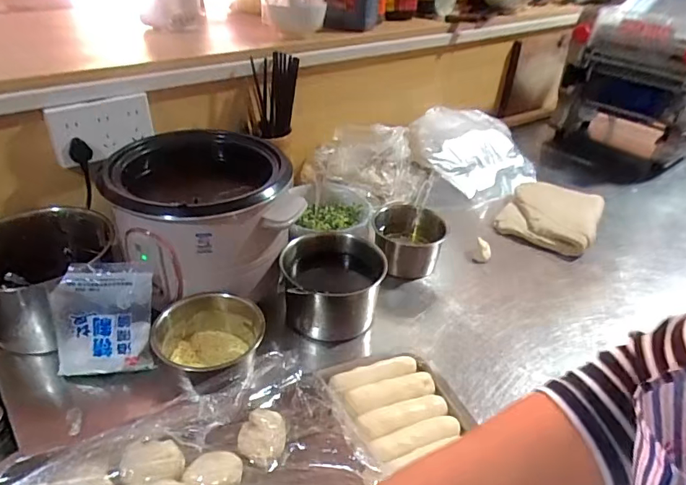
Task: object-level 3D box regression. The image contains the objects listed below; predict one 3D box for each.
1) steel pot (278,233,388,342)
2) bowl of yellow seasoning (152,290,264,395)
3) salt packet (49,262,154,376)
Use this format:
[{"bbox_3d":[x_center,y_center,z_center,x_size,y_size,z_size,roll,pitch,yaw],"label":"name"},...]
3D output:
[{"bbox_3d":[-0.014,0.064,0.723,0.148,0.099,0.145,3,35,-2],"label":"steel pot"},{"bbox_3d":[-0.166,0.138,0.606,0.129,0.079,0.139,3,35,-2],"label":"bowl of yellow seasoning"},{"bbox_3d":[-0.301,0.097,0.603,0.113,0.141,0.025,0,7,-11],"label":"salt packet"}]

